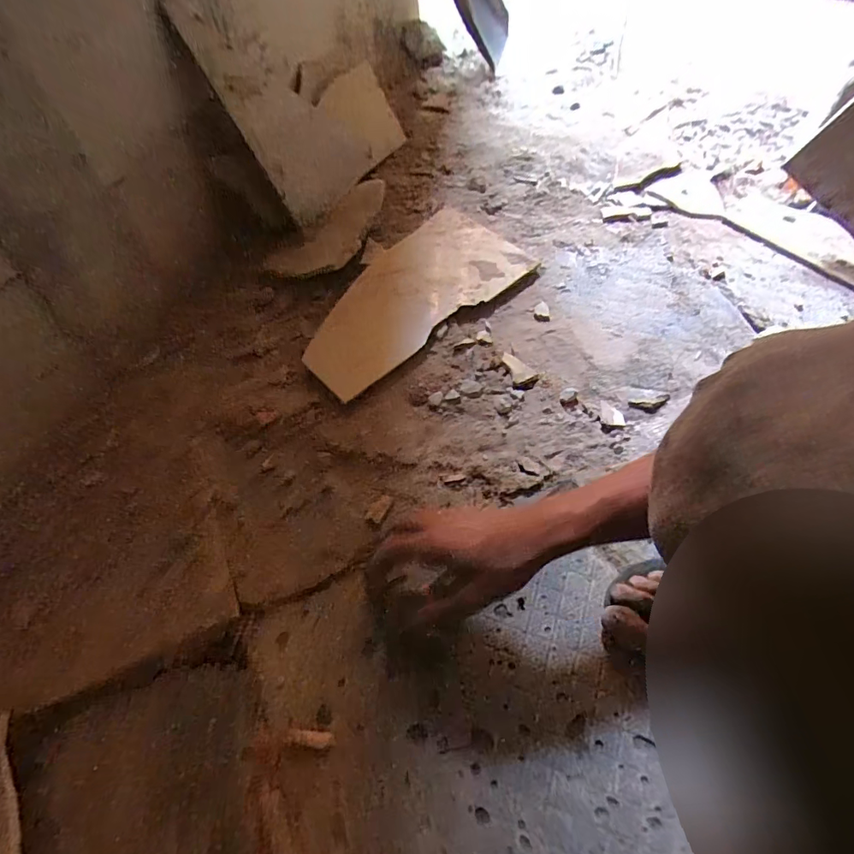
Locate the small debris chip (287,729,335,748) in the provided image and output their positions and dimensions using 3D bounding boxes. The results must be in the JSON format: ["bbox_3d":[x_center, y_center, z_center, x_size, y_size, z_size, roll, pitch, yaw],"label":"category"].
[{"bbox_3d":[-0.112,0.299,0.469,0.045,0.004,0.013,2,60,3],"label":"small debris chip"}]

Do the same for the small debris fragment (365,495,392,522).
[{"bbox_3d":[-0.057,0.096,0.583,0.019,0.004,0.035,23,63,15],"label":"small debris fragment"}]

